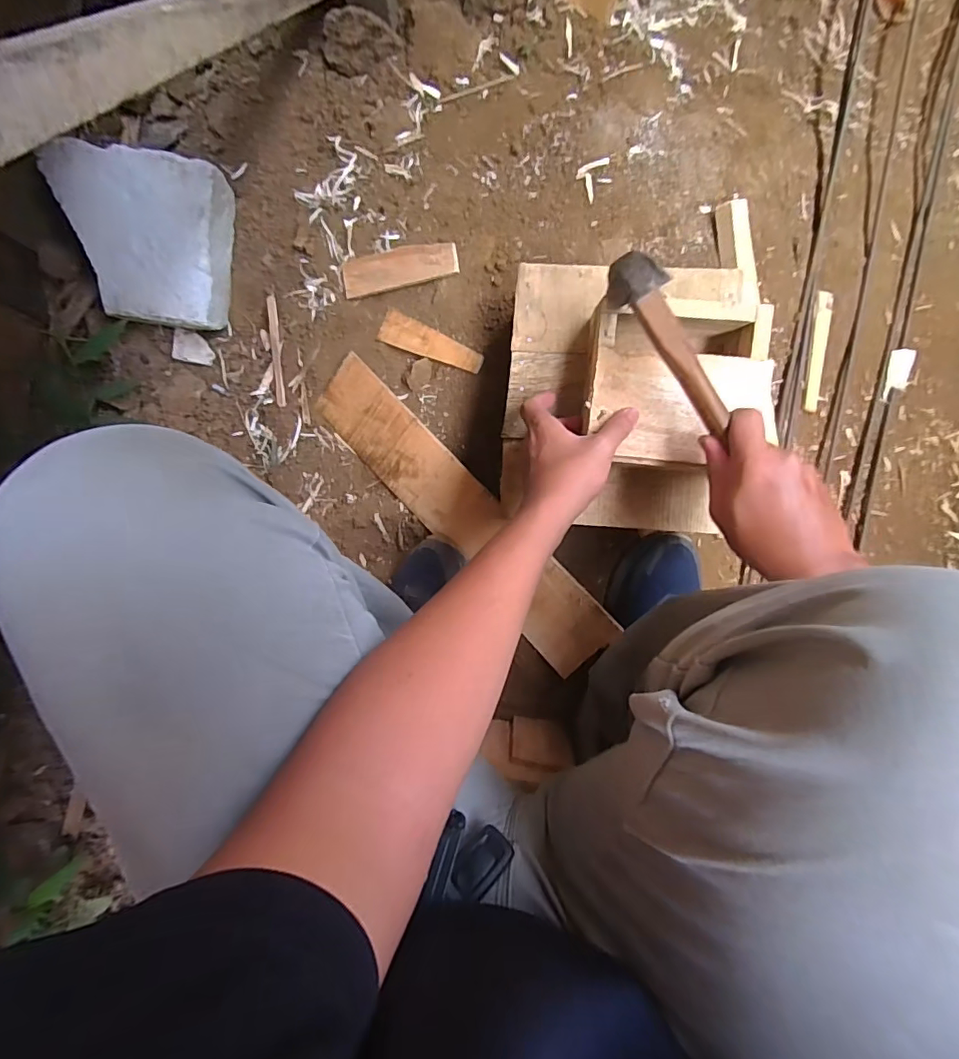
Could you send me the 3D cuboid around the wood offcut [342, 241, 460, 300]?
[{"bbox_3d":[-0.104,-0.339,0.659,0.153,0.007,0.046,-7,102,12],"label":"wood offcut"}]

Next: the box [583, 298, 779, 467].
[{"bbox_3d":[0.180,-0.134,0.484,0.162,0.072,0.146,5,93,0],"label":"box"}]

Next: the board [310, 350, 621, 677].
[{"bbox_3d":[-0.029,-0.025,0.641,0.478,0.016,0.096,47,113,10],"label":"board"}]

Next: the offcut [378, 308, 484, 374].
[{"bbox_3d":[-0.063,-0.240,0.658,0.147,0.004,0.038,27,93,13],"label":"offcut"}]

